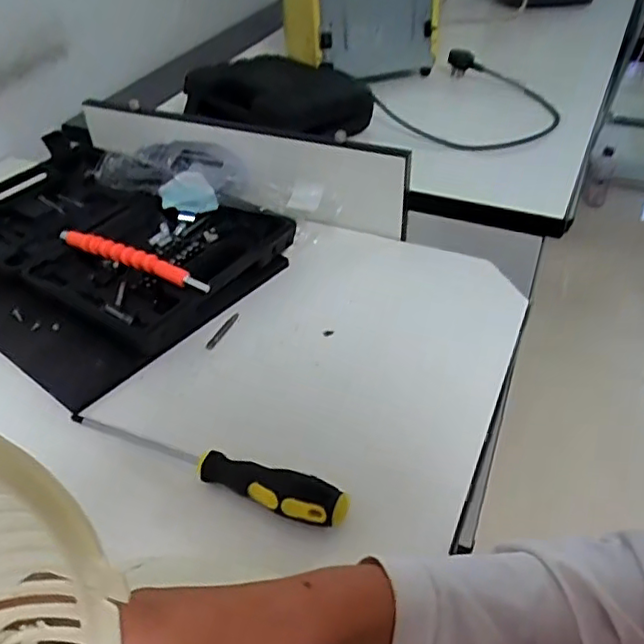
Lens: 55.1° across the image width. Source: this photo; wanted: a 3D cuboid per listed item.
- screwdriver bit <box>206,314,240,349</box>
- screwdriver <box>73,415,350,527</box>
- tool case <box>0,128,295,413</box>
[{"bbox_3d":[-0.086,0.008,0.544,0.007,0.006,0.050,17,45,20],"label":"screwdriver bit"},{"bbox_3d":[-0.086,0.096,0.428,0.219,0.027,0.026,15,44,18],"label":"screwdriver"},{"bbox_3d":[-0.240,-0.081,0.630,0.354,0.053,0.267,26,49,28],"label":"tool case"}]

